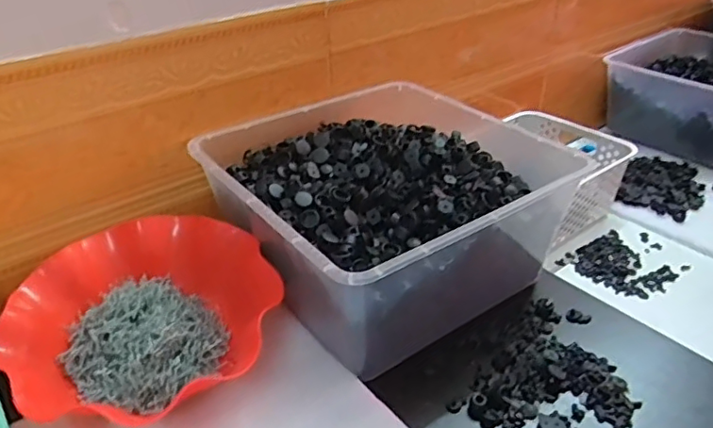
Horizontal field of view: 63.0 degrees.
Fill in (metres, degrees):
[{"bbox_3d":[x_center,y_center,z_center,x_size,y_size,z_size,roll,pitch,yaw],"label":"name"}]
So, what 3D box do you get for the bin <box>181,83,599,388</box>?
[{"bbox_3d":[0.027,-0.011,0.613,0.303,0.135,0.301,-25,40,-31],"label":"bin"}]

